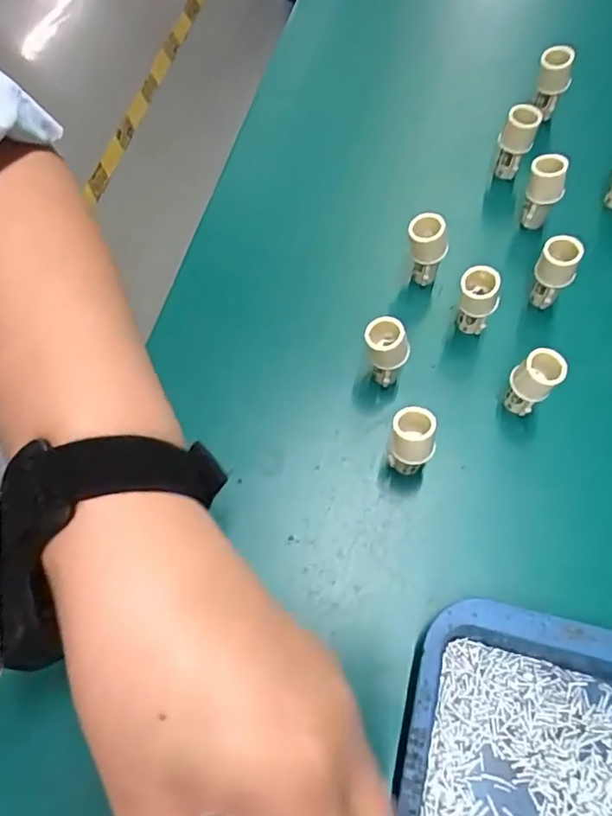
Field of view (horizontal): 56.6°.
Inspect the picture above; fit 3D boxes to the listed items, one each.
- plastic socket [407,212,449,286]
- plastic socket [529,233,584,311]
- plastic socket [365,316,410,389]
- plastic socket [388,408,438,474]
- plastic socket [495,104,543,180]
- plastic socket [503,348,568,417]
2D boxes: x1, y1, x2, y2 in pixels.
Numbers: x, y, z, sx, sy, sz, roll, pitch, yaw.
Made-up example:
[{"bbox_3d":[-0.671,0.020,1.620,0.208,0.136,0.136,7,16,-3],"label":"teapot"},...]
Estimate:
[{"bbox_3d":[0.064,-0.084,0.313,0.017,0.048,0.018,0,67,0],"label":"plastic socket"},{"bbox_3d":[0.131,-0.071,0.305,0.019,0.044,0.016,32,71,12],"label":"plastic socket"},{"bbox_3d":[0.040,-0.027,0.287,0.022,0.039,0.019,8,67,3],"label":"plastic socket"},{"bbox_3d":[0.049,0.017,0.269,0.020,0.040,0.020,13,68,5],"label":"plastic socket"},{"bbox_3d":[0.126,-0.157,0.344,0.019,0.047,0.016,22,68,10],"label":"plastic socket"},{"bbox_3d":[0.110,-0.010,0.280,0.019,0.043,0.018,0,67,0],"label":"plastic socket"}]

